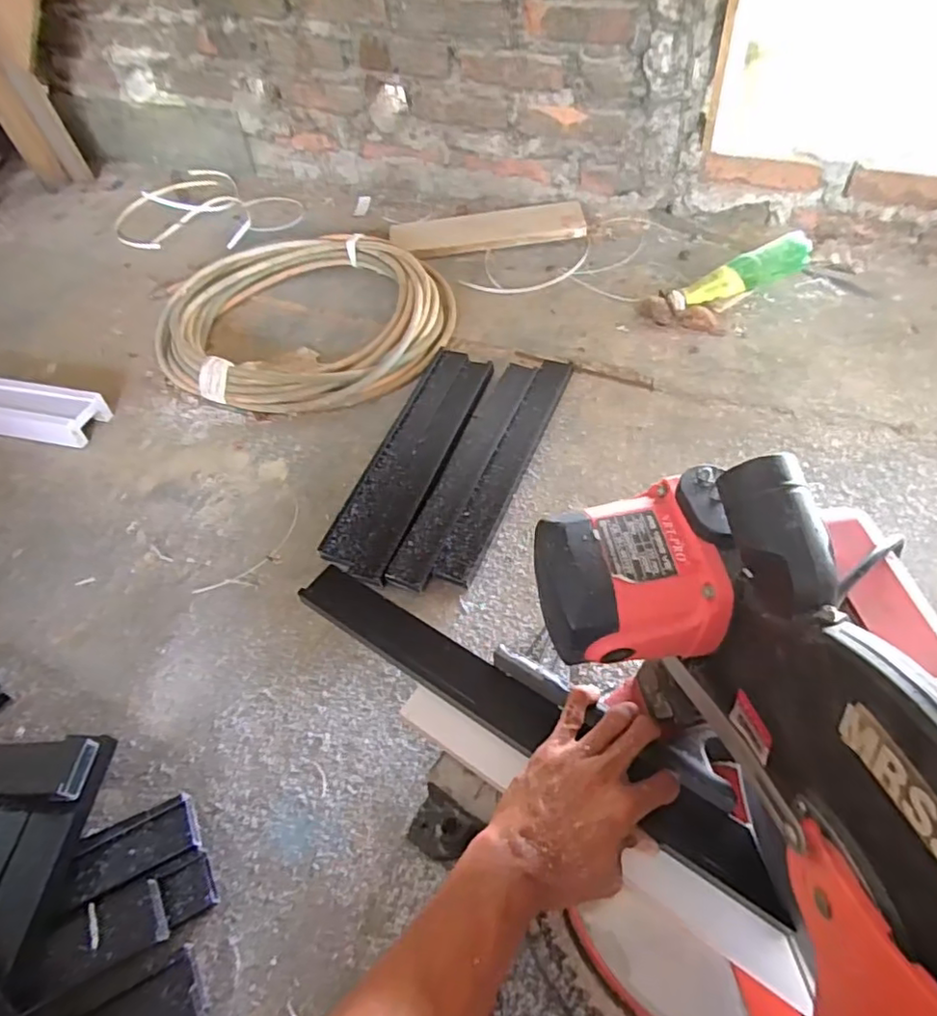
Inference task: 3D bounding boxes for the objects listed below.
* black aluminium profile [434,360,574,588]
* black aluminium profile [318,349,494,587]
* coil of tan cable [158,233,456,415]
[{"bbox_3d":[0.055,-0.062,0.800,0.048,0.017,0.382,17,58,17],"label":"black aluminium profile"},{"bbox_3d":[-0.071,-0.075,0.817,0.095,0.019,0.395,15,57,15],"label":"black aluminium profile"},{"bbox_3d":[-0.259,-0.340,1.014,0.461,0.054,0.461,-3,54,4],"label":"coil of tan cable"}]

